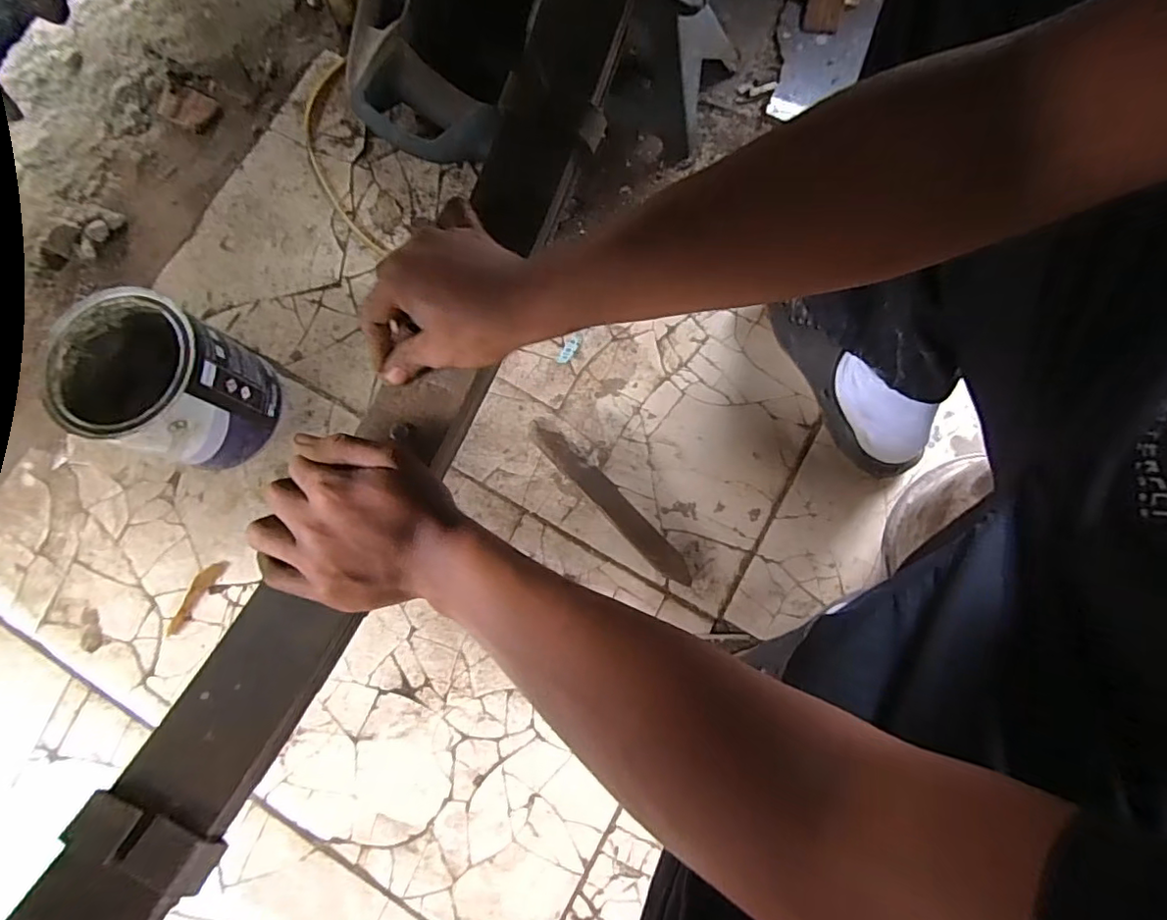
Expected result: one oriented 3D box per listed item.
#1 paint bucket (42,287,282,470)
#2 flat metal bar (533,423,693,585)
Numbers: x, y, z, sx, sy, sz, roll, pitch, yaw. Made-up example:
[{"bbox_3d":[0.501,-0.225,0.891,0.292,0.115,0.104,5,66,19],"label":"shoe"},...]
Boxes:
[{"bbox_3d":[-0.437,-0.078,0.609,0.146,0.159,0.145,0,79,0],"label":"paint bucket"},{"bbox_3d":[0.031,0.046,0.615,0.235,0.007,0.030,45,79,-2],"label":"flat metal bar"}]

